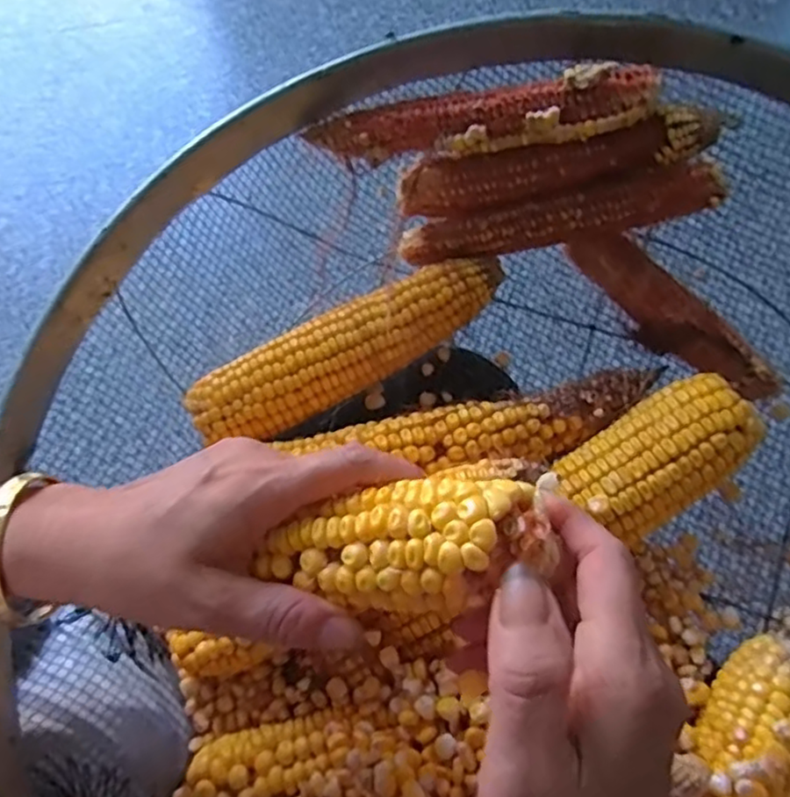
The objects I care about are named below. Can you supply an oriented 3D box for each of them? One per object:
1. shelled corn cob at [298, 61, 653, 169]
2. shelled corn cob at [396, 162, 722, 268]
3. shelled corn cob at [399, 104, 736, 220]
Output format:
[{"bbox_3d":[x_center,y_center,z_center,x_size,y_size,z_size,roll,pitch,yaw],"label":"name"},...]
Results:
[{"bbox_3d":[0.043,-0.145,0.343,0.175,0.029,0.024,-3,71,13],"label":"shelled corn cob"},{"bbox_3d":[0.086,-0.100,0.362,0.170,0.022,0.025,-8,70,21],"label":"shelled corn cob"},{"bbox_3d":[0.087,-0.127,0.351,0.169,0.027,0.029,-8,71,15],"label":"shelled corn cob"}]

